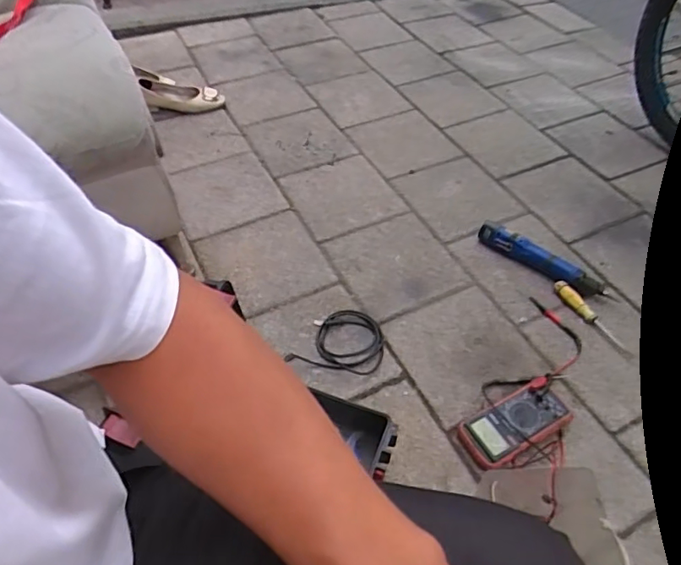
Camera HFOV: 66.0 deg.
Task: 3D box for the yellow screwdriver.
[{"bbox_3d":[0.490,0.066,1.024,0.026,0.026,0.186,-26,55,-21],"label":"yellow screwdriver"}]

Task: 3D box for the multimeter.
[{"bbox_3d":[0.287,0.230,0.863,0.180,0.035,0.089,-22,53,-19],"label":"multimeter"}]

